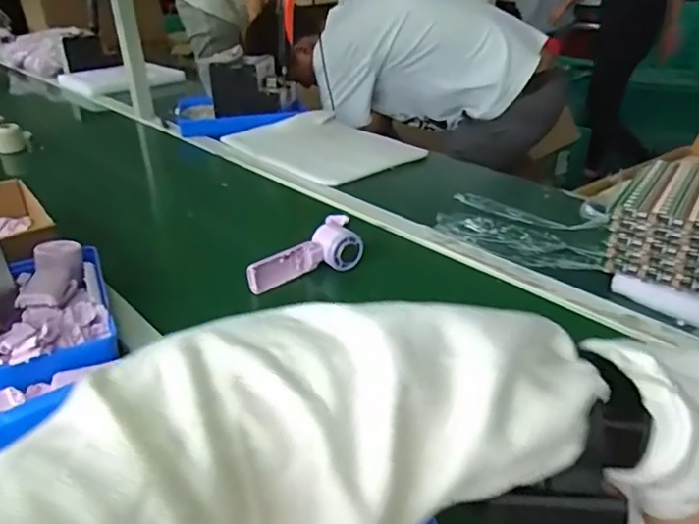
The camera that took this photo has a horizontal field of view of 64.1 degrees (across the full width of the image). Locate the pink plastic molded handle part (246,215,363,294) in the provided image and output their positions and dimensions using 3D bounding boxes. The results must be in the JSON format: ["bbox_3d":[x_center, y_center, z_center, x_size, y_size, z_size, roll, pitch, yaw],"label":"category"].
[{"bbox_3d":[-0.068,-0.014,0.779,0.164,0.060,0.058,-17,34,-23],"label":"pink plastic molded handle part"}]

